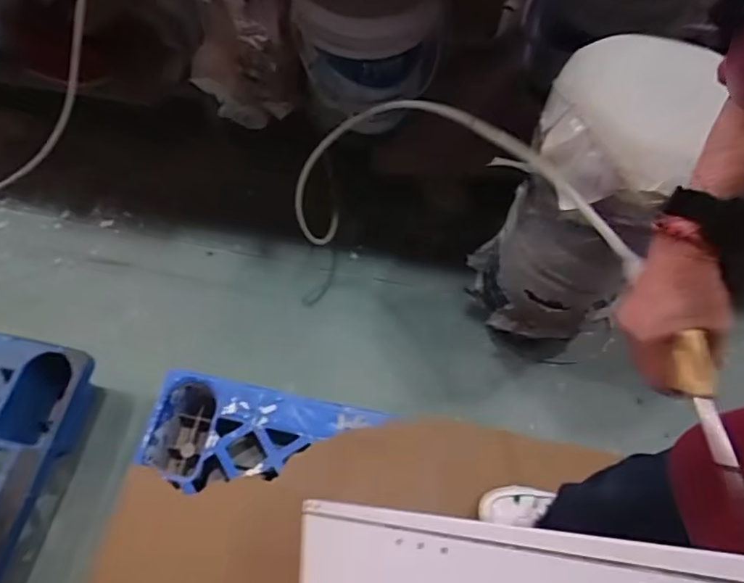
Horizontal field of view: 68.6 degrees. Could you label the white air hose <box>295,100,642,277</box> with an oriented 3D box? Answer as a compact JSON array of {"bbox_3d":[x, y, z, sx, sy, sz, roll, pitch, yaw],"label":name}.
[{"bbox_3d":[0.090,-0.197,0.943,0.739,0.220,0.181,7,54,48],"label":"white air hose"}]

